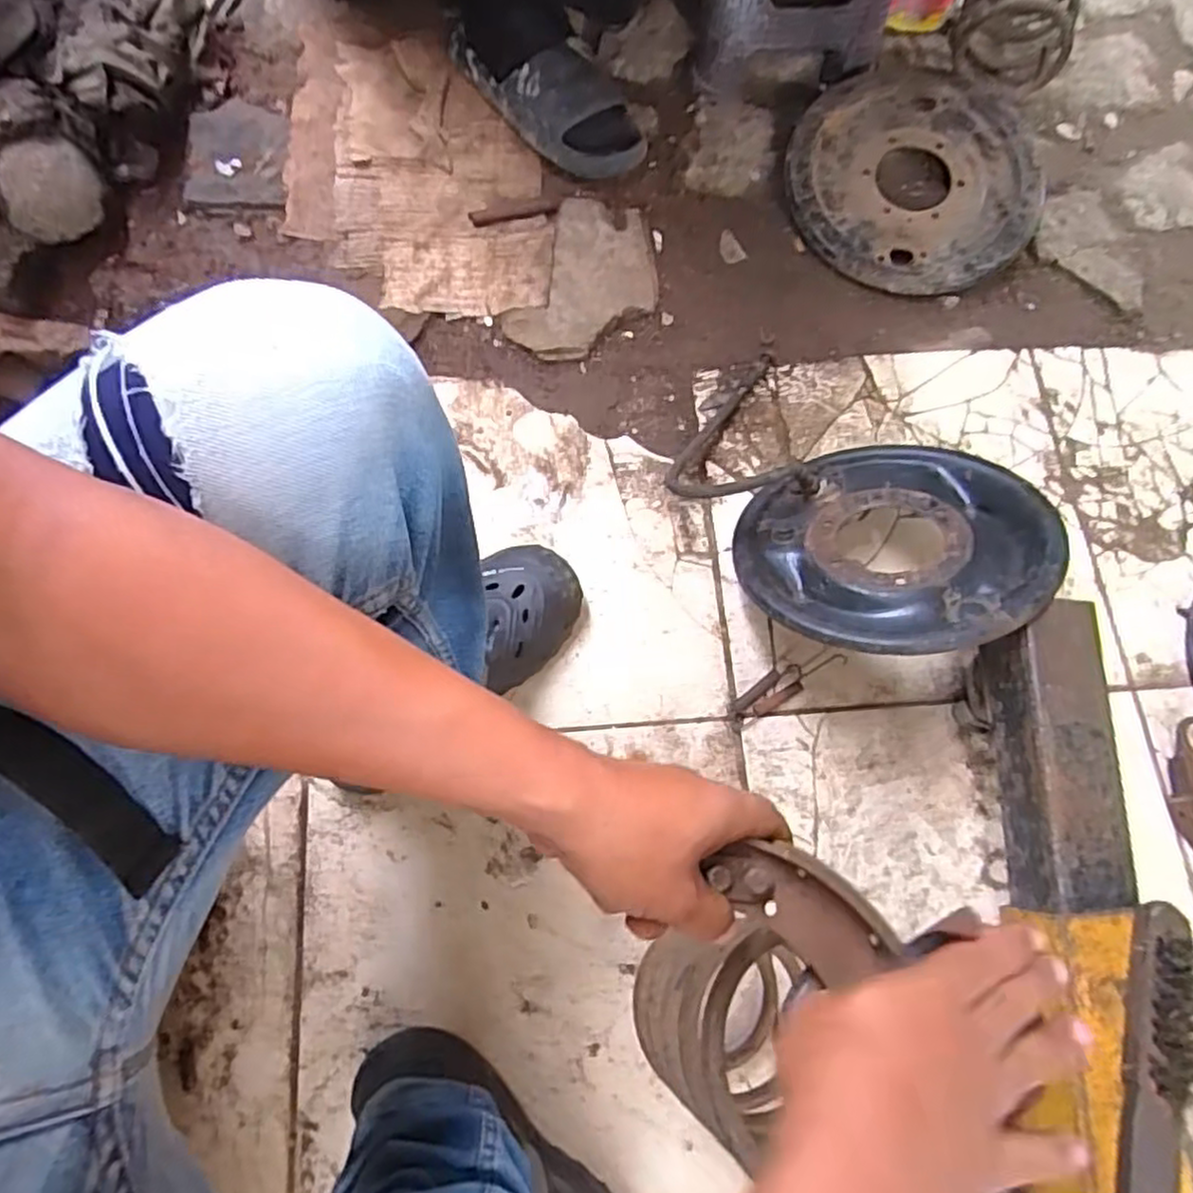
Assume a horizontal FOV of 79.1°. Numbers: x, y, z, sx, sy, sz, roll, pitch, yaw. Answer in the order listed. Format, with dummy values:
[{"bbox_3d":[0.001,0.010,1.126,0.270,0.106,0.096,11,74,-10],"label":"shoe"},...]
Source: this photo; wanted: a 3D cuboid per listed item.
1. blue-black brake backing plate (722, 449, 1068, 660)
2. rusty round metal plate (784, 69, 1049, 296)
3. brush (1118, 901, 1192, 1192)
[{"bbox_3d":[0.268,-0.050,0.661,0.257,0.035,0.264,4,48,25],"label":"blue-black brake backing plate"},{"bbox_3d":[0.390,-0.511,0.886,0.288,0.053,0.307,0,72,0],"label":"rusty round metal plate"},{"bbox_3d":[0.358,0.316,0.448,0.046,0.036,0.229,11,73,2],"label":"brush"}]

